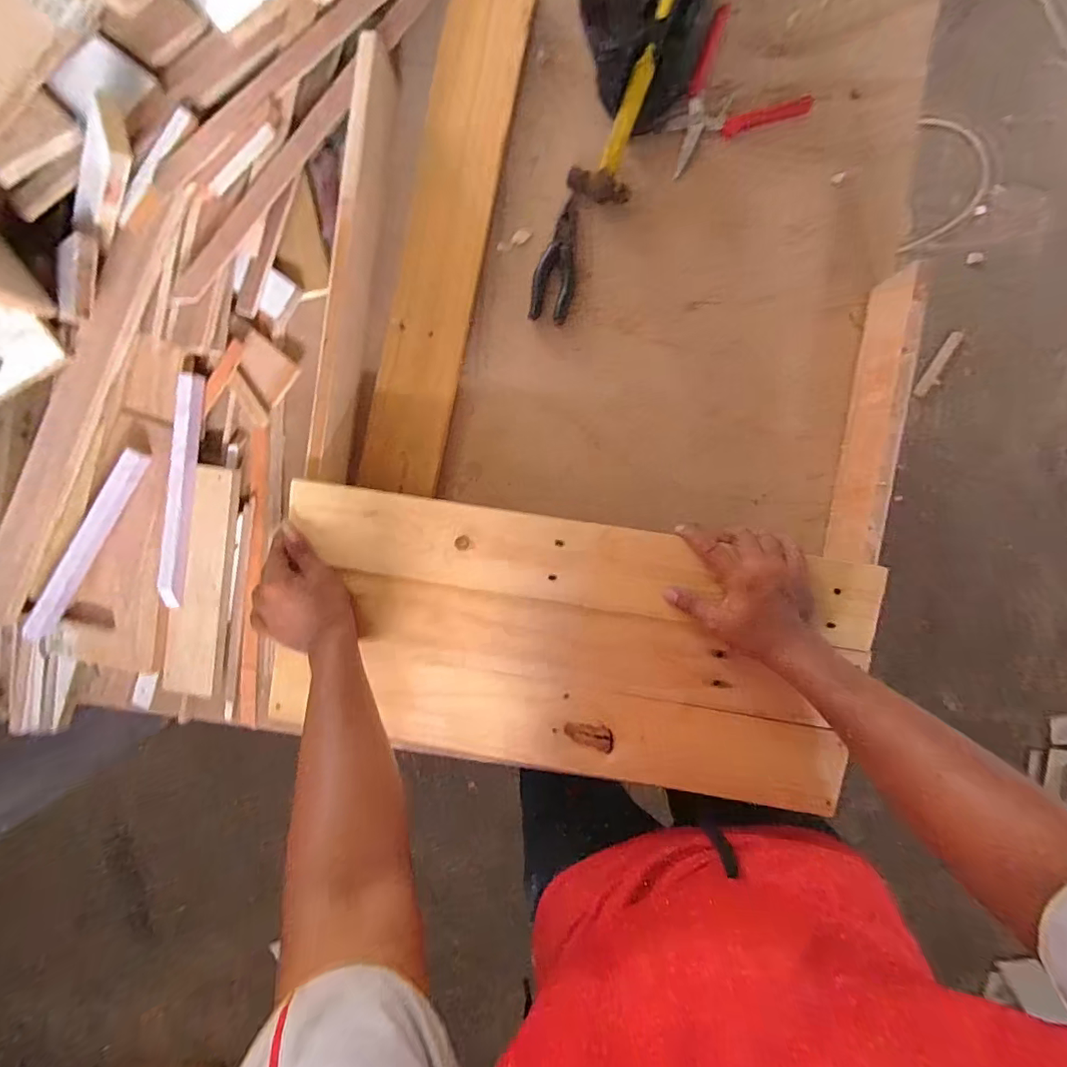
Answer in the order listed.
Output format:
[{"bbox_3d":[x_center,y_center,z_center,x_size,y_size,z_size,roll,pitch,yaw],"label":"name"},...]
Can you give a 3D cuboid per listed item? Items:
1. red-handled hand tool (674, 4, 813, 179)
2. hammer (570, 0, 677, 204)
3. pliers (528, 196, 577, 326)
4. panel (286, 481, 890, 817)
[{"bbox_3d":[0.229,-0.529,0.597,0.158,0.040,0.131,-20,92,4],"label":"red-handled hand tool"},{"bbox_3d":[0.128,-0.544,0.576,0.066,0.024,0.304,22,107,2],"label":"hammer"},{"bbox_3d":[0.032,-0.336,0.628,0.049,0.019,0.141,14,94,2],"label":"pliers"},{"bbox_3d":[0.033,0.123,0.557,0.621,0.032,0.284,8,94,3],"label":"panel"}]

